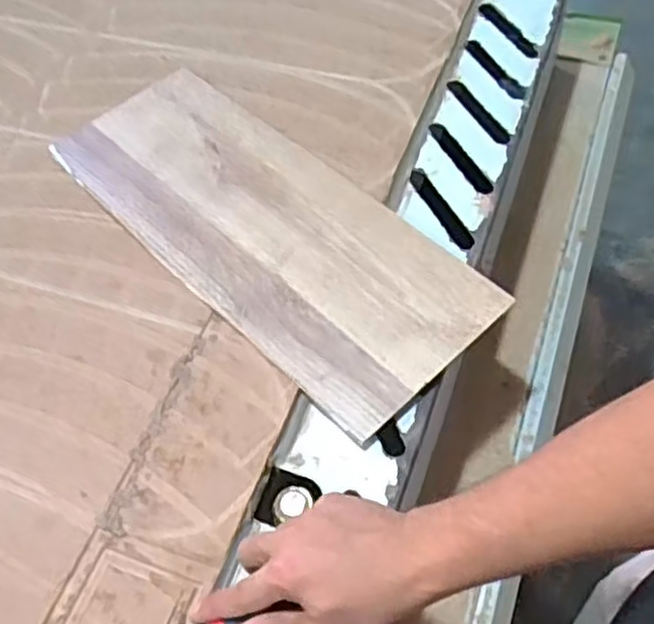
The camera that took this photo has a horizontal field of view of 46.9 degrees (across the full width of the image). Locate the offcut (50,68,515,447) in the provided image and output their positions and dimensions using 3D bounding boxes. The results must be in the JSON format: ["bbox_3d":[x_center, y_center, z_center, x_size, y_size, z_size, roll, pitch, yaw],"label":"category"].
[{"bbox_3d":[-0.071,-0.098,0.797,0.215,0.009,0.506,-41,62,-21],"label":"offcut"}]

